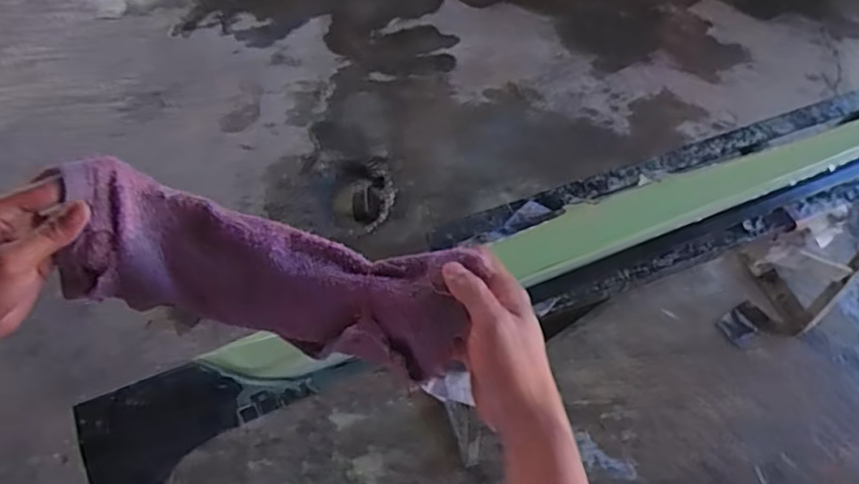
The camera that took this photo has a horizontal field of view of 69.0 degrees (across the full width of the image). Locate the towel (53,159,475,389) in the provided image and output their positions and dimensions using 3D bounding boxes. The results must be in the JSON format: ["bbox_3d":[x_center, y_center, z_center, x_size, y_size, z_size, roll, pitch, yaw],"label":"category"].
[{"bbox_3d":[-0.137,0.021,0.489,0.328,0.106,0.093,12,59,6],"label":"towel"}]

